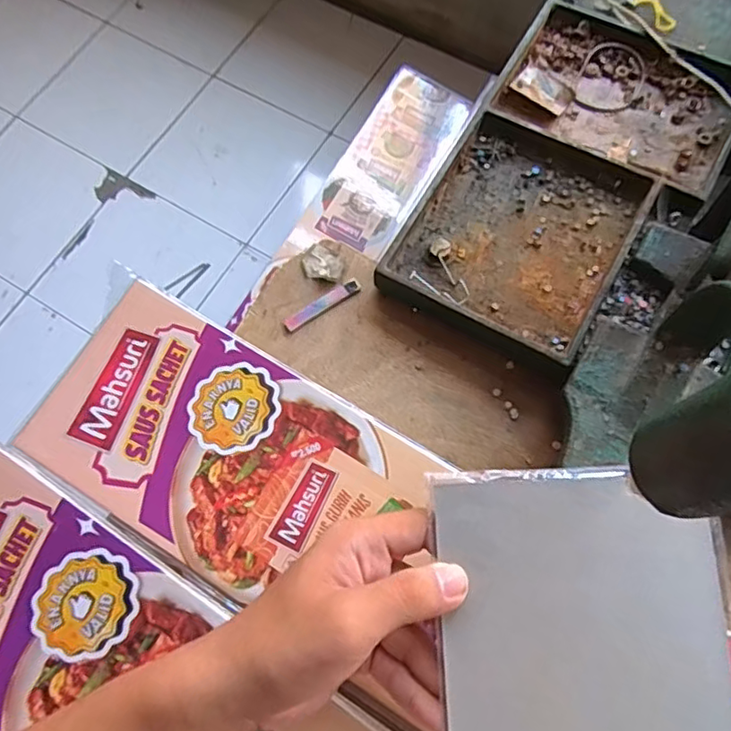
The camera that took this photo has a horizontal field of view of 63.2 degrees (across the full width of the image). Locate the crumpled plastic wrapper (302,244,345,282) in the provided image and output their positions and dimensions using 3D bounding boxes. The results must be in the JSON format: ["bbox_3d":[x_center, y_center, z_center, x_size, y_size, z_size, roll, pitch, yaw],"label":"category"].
[{"bbox_3d":[-0.027,-0.068,0.390,0.028,0.006,0.024,13,72,6],"label":"crumpled plastic wrapper"}]

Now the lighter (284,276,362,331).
[{"bbox_3d":[-0.028,-0.041,0.389,0.055,0.004,0.011,-32,73,-8],"label":"lighter"}]

